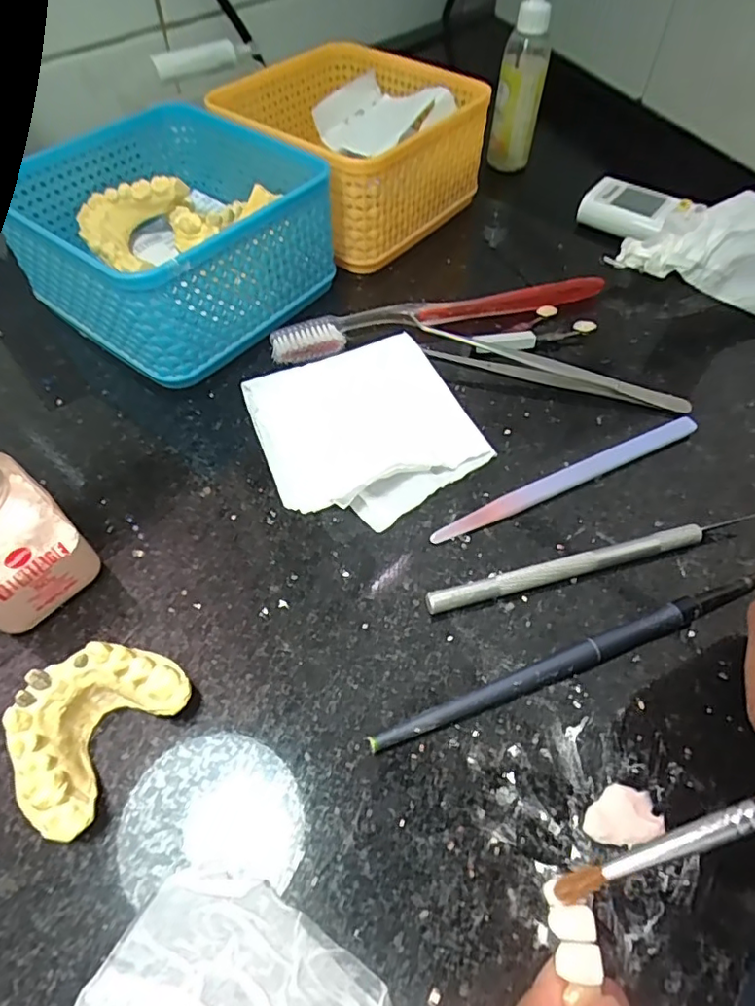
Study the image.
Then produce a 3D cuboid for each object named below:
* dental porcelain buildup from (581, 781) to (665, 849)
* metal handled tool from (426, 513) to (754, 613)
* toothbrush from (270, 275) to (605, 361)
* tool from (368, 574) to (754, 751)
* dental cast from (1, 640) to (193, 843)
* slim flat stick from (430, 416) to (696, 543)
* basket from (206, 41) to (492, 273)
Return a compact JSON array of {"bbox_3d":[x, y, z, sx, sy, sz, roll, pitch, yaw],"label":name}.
[{"bbox_3d":[0.076,0.097,0.174,0.023,0.004,0.016,-11,56,-9],"label":"dental porcelain buildup"},{"bbox_3d":[0.083,0.022,0.223,0.134,0.009,0.010,-13,56,-10],"label":"metal handled tool"},{"bbox_3d":[0.035,-0.102,0.304,0.184,0.015,0.019,-12,56,-9],"label":"toothbrush"},{"bbox_3d":[0.073,0.055,0.201,0.159,0.009,0.009,-18,57,-13],"label":"tool"},{"bbox_3d":[-0.090,0.070,0.178,0.037,0.026,0.054,29,59,18],"label":"dental cast"},{"bbox_3d":[0.085,-0.012,0.249,0.137,0.005,0.011,-22,59,-16],"label":"slim flat stick"},{"bbox_3d":[-0.017,-0.220,0.355,0.131,0.068,0.131,36,62,21],"label":"basket"}]

